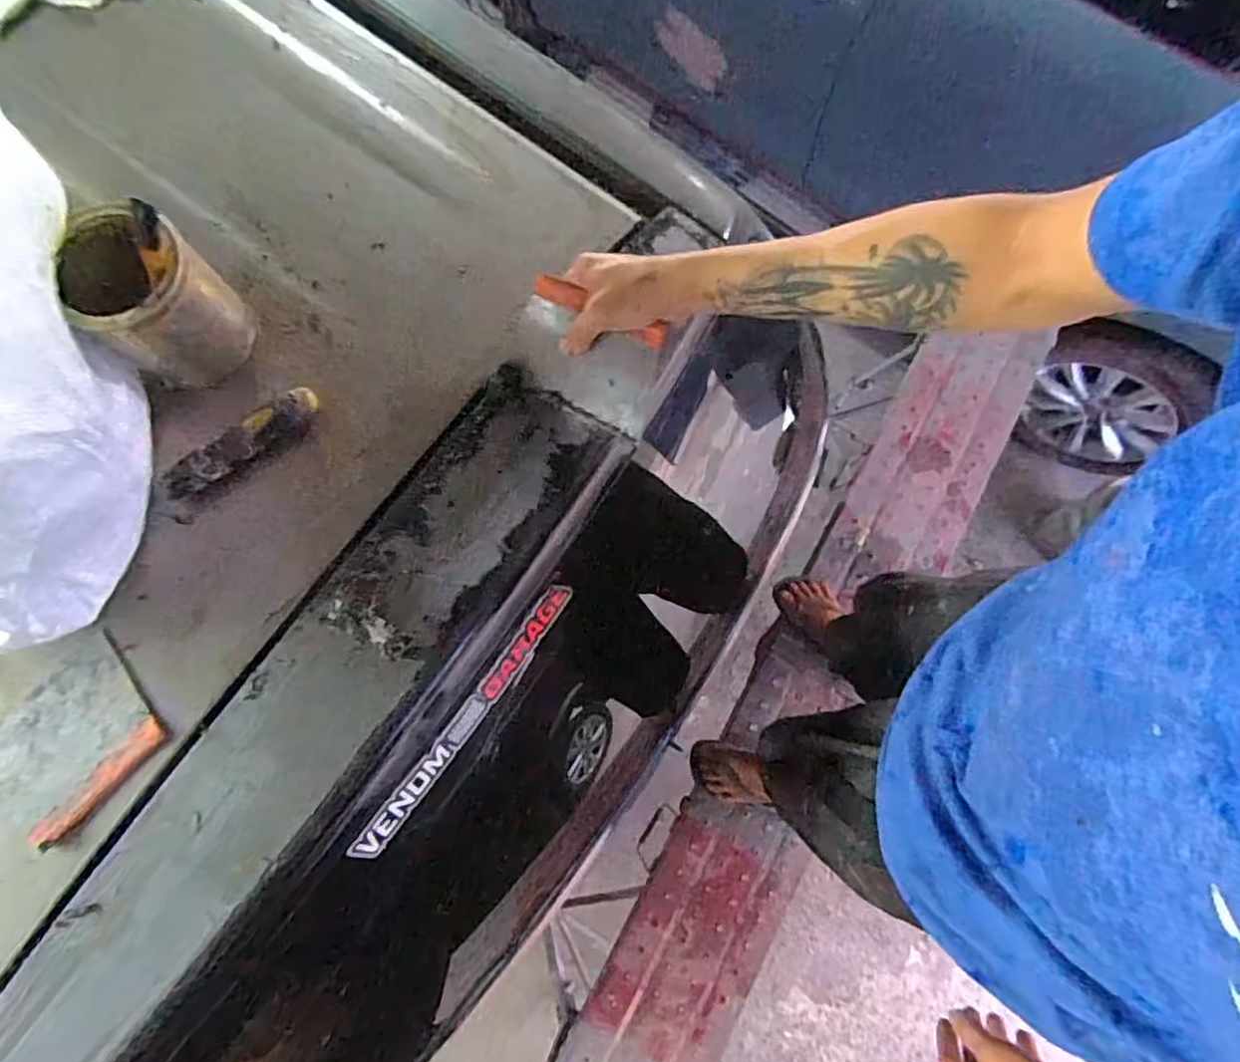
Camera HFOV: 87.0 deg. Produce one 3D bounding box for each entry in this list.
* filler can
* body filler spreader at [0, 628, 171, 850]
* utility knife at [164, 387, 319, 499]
[{"bbox_3d":[-0.365,-0.181,0.518,0.092,0.109,0.099,-32,80,-8],"label":"filler can"},{"bbox_3d":[-0.432,0.166,0.514,0.104,0.008,0.142,41,80,7],"label":"body filler spreader"},{"bbox_3d":[-0.310,-0.070,0.539,0.136,0.014,0.035,-37,81,-8],"label":"utility knife"}]

